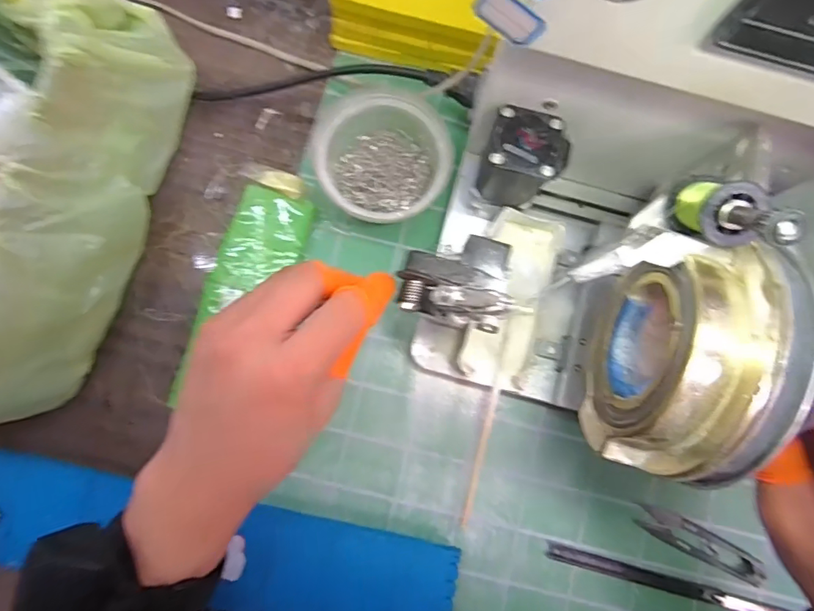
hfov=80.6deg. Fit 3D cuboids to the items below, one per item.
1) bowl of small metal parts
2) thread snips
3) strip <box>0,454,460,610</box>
[{"bbox_3d":[-0.020,-0.110,0.371,0.096,0.054,0.101,0,83,-3],"label":"bowl of small metal parts"},{"bbox_3d":[0.222,0.180,0.364,0.096,0.015,0.023,28,82,1],"label":"thread snips"},{"bbox_3d":[-0.139,0.172,0.340,0.344,0.022,0.066,11,64,0],"label":"strip"}]

